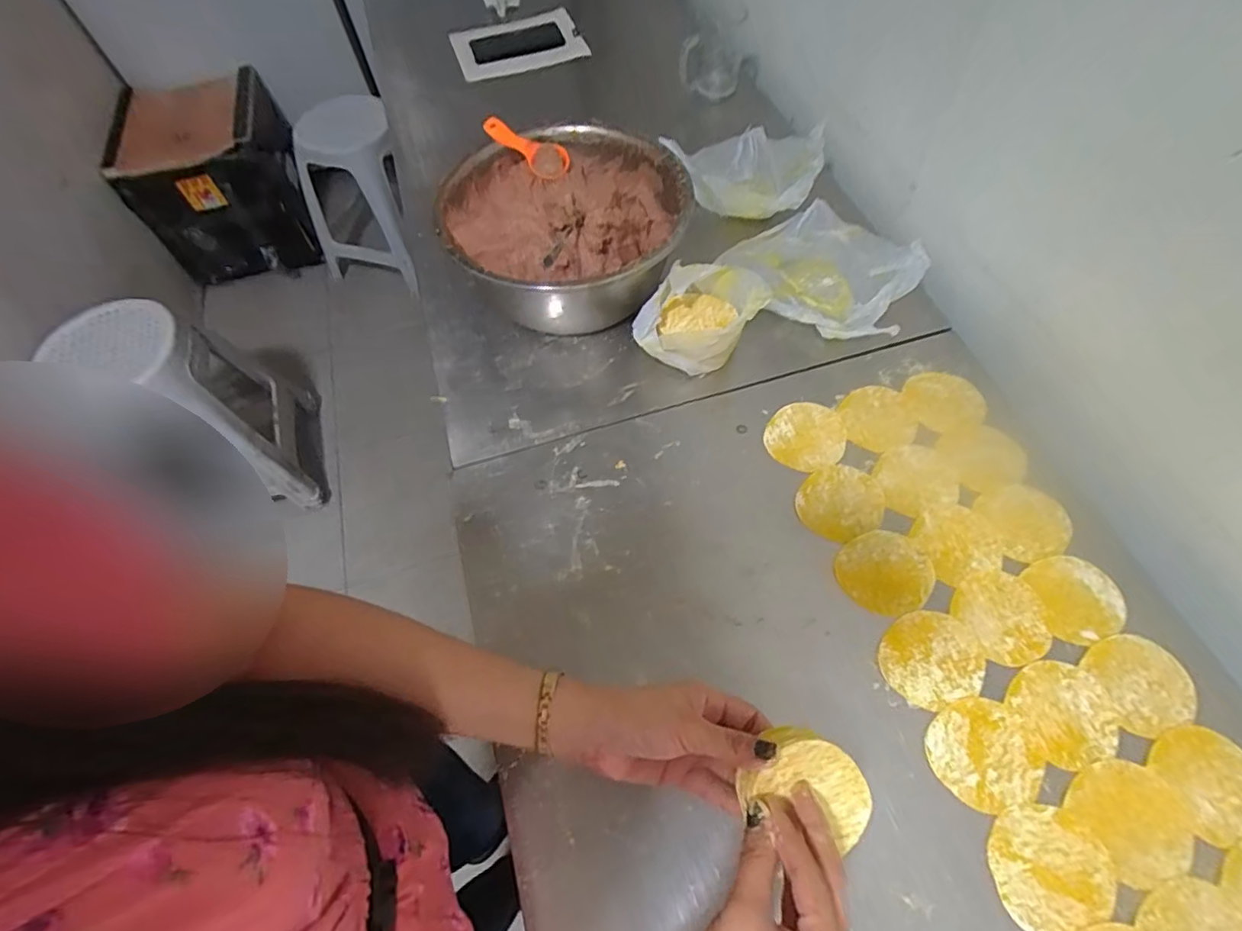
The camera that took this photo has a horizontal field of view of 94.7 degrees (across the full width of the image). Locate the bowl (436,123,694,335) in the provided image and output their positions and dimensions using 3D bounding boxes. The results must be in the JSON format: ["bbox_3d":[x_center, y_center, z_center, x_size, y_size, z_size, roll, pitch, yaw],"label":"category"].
[{"bbox_3d":[-0.059,-0.271,0.682,0.268,0.152,0.257,-1,60,2],"label":"bowl"}]

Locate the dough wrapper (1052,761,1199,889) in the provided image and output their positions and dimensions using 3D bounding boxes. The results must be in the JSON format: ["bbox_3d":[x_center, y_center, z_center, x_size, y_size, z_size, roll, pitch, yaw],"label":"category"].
[{"bbox_3d":[0.386,0.267,0.431,0.081,0.004,0.080,-1,60,2],"label":"dough wrapper"}]

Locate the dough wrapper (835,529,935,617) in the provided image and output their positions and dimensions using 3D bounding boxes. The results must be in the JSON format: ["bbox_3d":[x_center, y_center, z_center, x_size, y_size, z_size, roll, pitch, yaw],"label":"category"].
[{"bbox_3d":[0.249,0.100,0.538,0.085,0.004,0.077,-23,62,-10],"label":"dough wrapper"}]

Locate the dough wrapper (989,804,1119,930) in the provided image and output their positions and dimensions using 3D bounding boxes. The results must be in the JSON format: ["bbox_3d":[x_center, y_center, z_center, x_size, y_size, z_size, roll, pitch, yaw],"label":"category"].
[{"bbox_3d":[0.315,0.295,0.420,0.085,0.004,0.075,-21,61,-9],"label":"dough wrapper"}]

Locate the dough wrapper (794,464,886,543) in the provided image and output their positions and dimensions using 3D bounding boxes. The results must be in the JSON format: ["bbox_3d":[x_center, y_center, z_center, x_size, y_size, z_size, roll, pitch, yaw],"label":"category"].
[{"bbox_3d":[0.220,0.037,0.576,0.088,0.004,0.075,-21,62,-9],"label":"dough wrapper"}]

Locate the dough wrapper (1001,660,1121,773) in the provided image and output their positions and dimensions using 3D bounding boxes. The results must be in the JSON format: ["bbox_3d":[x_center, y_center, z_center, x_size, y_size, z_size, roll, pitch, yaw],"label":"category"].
[{"bbox_3d":[0.365,0.202,0.469,0.081,0.004,0.078,-1,60,2],"label":"dough wrapper"}]

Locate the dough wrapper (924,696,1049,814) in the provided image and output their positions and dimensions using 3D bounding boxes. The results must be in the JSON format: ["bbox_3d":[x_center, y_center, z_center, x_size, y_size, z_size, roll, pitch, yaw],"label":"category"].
[{"bbox_3d":[0.292,0.231,0.458,0.086,0.004,0.077,-15,61,-5],"label":"dough wrapper"}]

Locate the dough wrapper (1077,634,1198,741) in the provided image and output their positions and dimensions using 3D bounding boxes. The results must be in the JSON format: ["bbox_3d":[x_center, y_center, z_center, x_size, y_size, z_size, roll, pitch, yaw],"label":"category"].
[{"bbox_3d":[0.437,0.181,0.478,0.076,0.004,0.075,-15,61,-6],"label":"dough wrapper"}]

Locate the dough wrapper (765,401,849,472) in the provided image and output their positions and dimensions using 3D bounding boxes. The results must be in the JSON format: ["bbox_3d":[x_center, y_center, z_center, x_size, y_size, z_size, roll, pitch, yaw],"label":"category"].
[{"bbox_3d":[0.200,-0.034,0.614,0.078,0.004,0.083,-1,60,2],"label":"dough wrapper"}]

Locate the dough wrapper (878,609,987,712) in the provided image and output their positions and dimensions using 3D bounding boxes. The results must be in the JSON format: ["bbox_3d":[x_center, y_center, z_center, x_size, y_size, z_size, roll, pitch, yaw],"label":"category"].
[{"bbox_3d":[0.270,0.167,0.496,0.088,0.004,0.075,-17,61,-7],"label":"dough wrapper"}]

